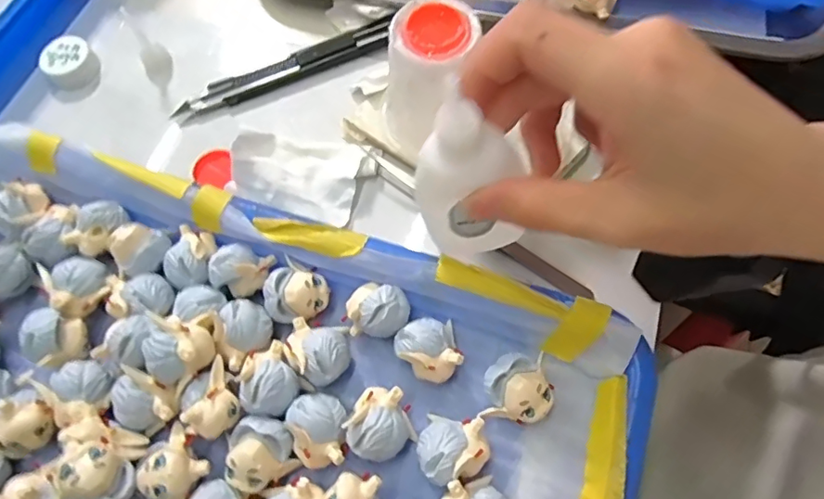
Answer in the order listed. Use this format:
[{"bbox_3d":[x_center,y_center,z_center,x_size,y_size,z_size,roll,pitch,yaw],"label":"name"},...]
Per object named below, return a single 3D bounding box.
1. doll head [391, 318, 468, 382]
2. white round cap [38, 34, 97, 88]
[{"bbox_3d":[0.007,0.044,0.233,0.027,0.023,0.027,-1,67,2],"label":"doll head"},{"bbox_3d":[-0.203,-0.111,0.321,0.029,0.013,0.029,-1,67,2],"label":"white round cap"}]

